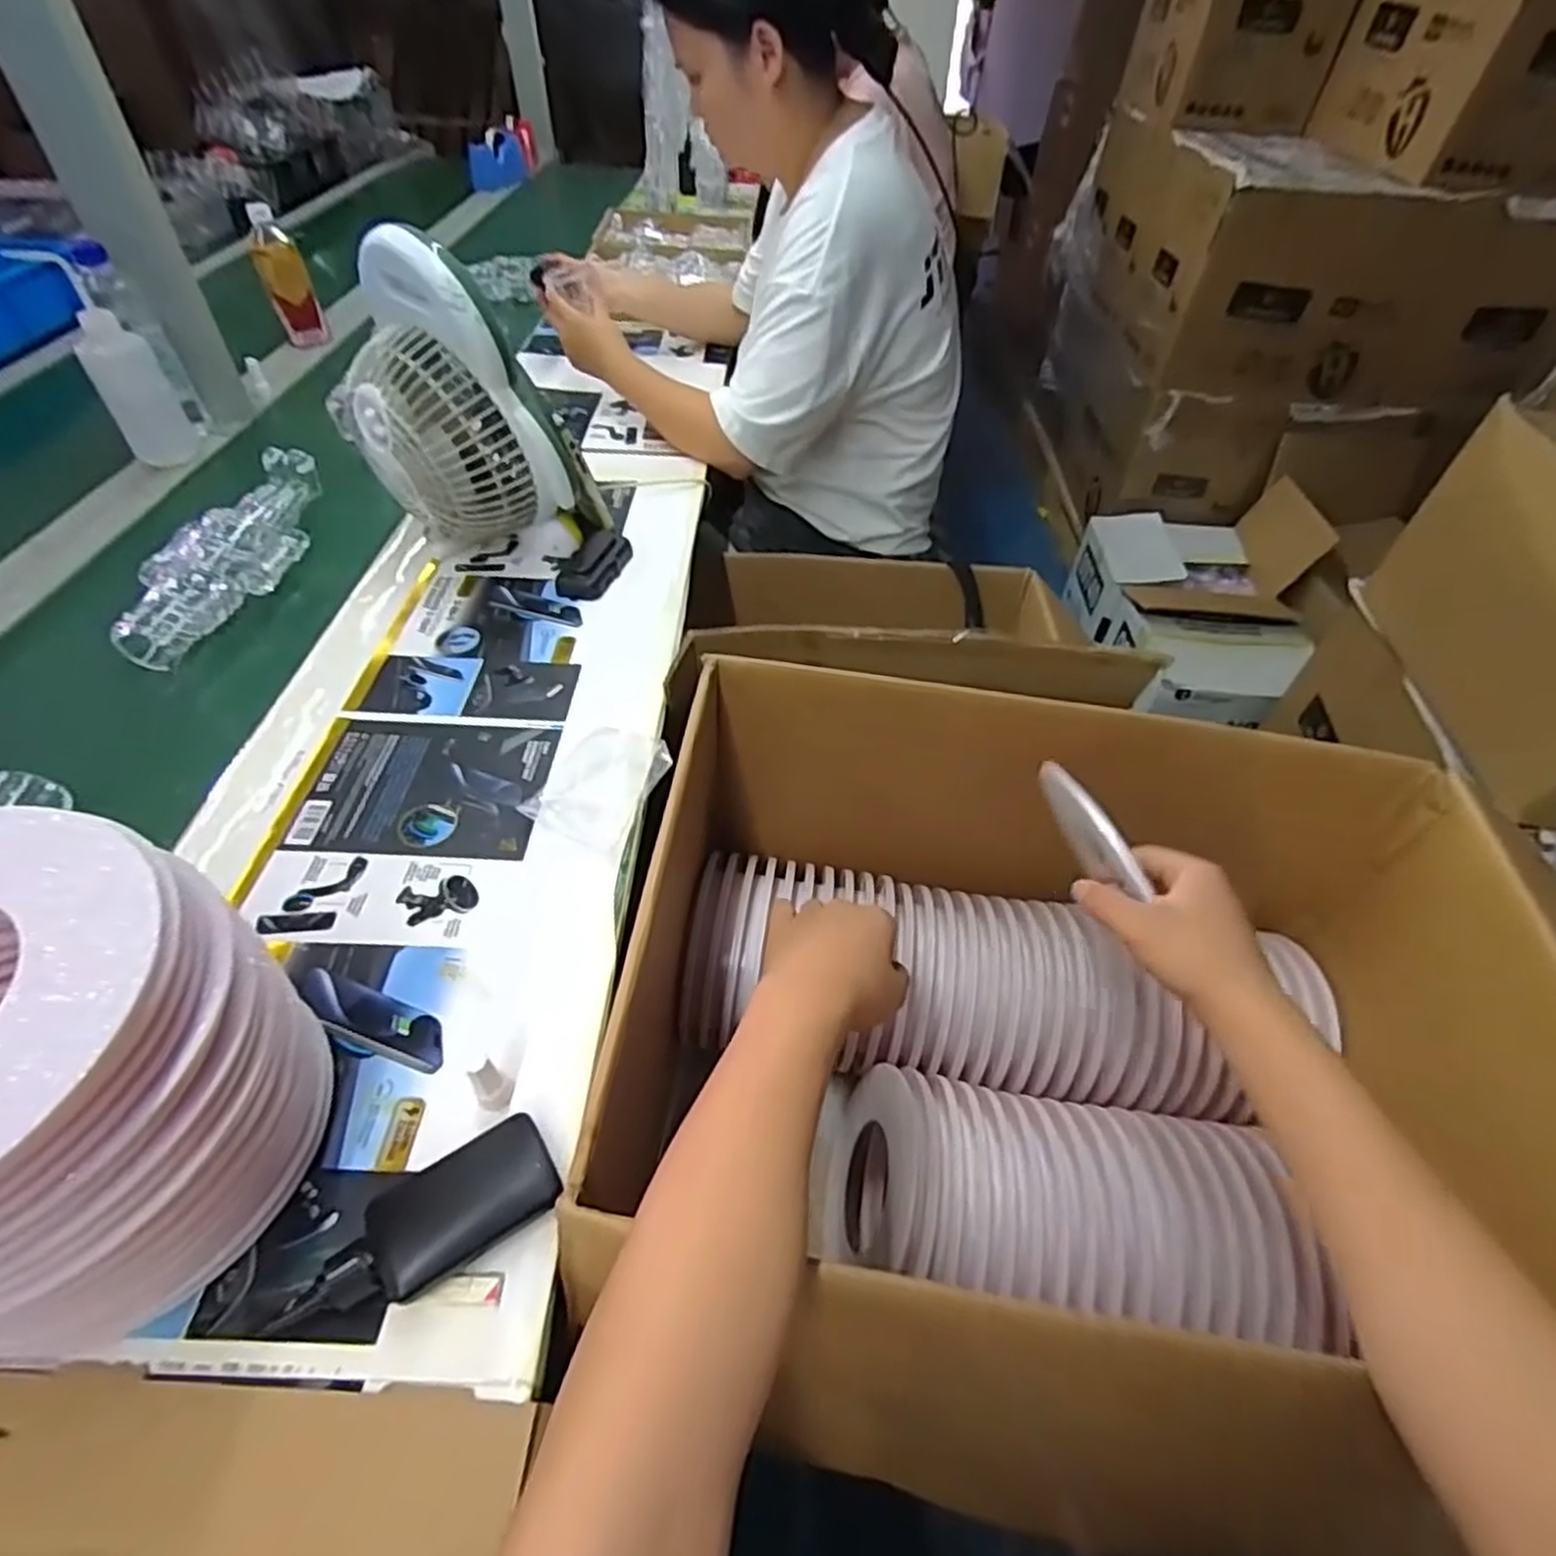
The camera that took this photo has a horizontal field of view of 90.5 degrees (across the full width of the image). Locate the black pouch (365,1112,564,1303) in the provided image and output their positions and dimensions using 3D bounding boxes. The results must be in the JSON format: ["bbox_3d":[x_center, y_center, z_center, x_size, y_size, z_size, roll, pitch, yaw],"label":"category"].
[{"bbox_3d":[-0.167,0.228,0.414,0.090,0.018,0.053,-26,54,-26],"label":"black pouch"}]

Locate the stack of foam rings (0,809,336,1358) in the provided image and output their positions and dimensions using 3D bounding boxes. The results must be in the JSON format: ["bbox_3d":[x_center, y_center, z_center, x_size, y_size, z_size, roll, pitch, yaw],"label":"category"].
[{"bbox_3d":[-0.344,0.147,0.355,0.199,0.201,0.190,8,47,4],"label":"stack of foam rings"}]

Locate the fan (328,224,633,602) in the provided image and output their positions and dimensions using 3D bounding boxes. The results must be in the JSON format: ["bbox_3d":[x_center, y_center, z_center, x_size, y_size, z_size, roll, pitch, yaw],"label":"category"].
[{"bbox_3d":[-0.274,-0.335,0.750,0.223,0.278,0.133,6,47,3],"label":"fan"}]

